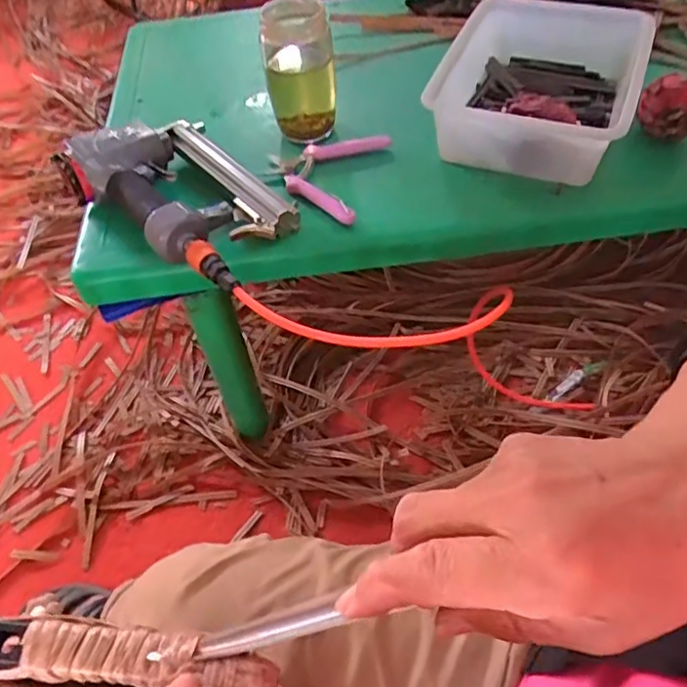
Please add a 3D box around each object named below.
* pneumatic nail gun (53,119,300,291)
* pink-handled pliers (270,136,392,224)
[{"bbox_3d":[-0.156,-0.163,0.618,0.257,0.052,0.156,33,60,27],"label":"pneumatic nail gun"},{"bbox_3d":[-0.026,-0.194,0.670,0.125,0.025,0.130,15,54,16],"label":"pink-handled pliers"}]

